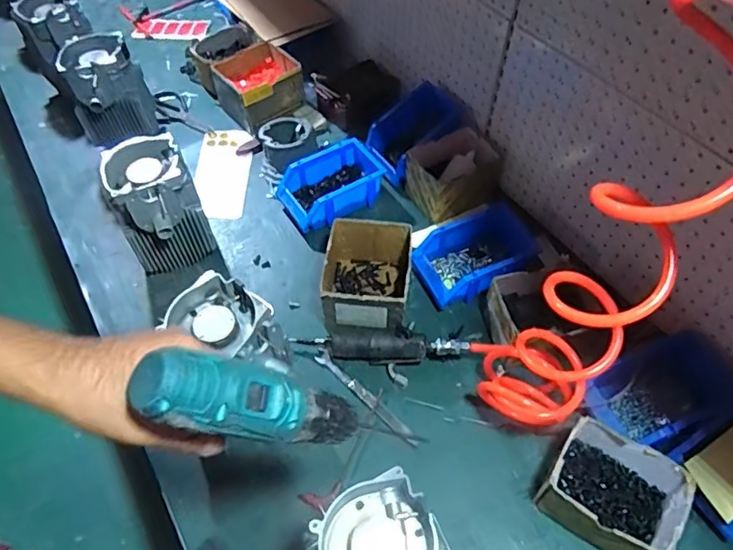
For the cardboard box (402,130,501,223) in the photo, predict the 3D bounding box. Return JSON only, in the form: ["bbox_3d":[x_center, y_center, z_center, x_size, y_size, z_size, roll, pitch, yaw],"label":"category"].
[{"bbox_3d":[0.164,-0.185,1.002,0.168,0.098,0.121,-21,56,-14],"label":"cardboard box"}]

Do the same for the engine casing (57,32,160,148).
[{"bbox_3d":[-0.489,-0.331,1.045,0.138,0.208,0.138,-27,58,-18],"label":"engine casing"}]

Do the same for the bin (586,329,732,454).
[{"bbox_3d":[0.415,0.164,0.760,0.200,0.075,0.124,-24,57,-16],"label":"bin"}]

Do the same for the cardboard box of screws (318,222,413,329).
[{"bbox_3d":[0.002,0.009,0.871,0.132,0.105,0.161,2,54,2],"label":"cardboard box of screws"}]

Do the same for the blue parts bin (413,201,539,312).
[{"bbox_3d":[0.180,-0.031,0.897,0.202,0.091,0.114,-18,56,-13],"label":"blue parts bin"}]

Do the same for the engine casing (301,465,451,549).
[{"bbox_3d":[0.011,0.261,0.510,0.119,0.059,0.118,-18,56,-12],"label":"engine casing"}]

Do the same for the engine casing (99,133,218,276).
[{"bbox_3d":[-0.326,-0.090,0.874,0.122,0.207,0.128,-22,57,-15],"label":"engine casing"}]

